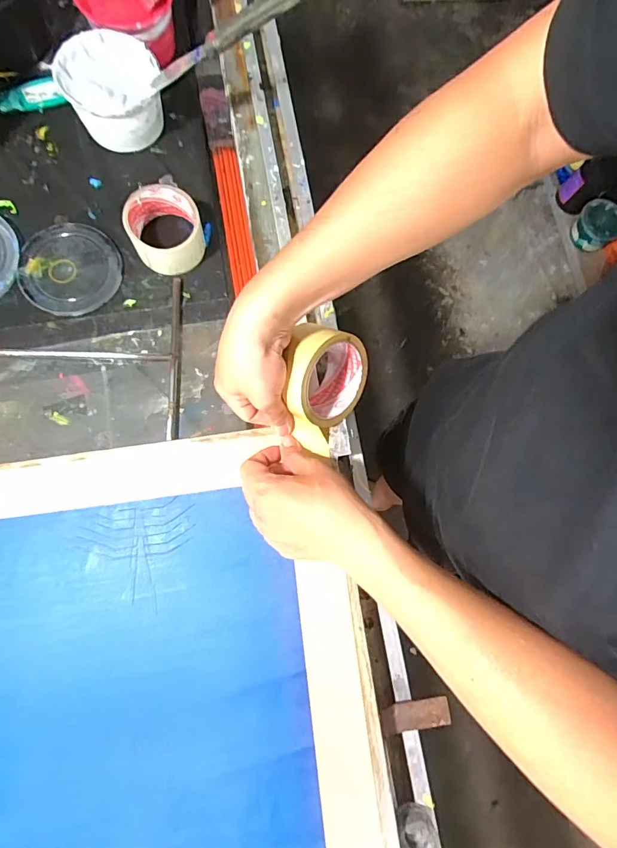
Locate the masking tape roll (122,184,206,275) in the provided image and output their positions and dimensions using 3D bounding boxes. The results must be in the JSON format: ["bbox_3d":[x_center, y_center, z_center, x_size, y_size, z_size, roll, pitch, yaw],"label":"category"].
[{"bbox_3d":[-0.170,-0.232,0.524,0.084,0.048,0.085,1,78,-4],"label":"masking tape roll"}]

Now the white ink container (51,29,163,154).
[{"bbox_3d":[-0.235,-0.402,0.543,0.109,0.080,0.102,0,77,0],"label":"white ink container"}]

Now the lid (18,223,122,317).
[{"bbox_3d":[-0.286,-0.186,0.527,0.112,0.011,0.112,0,77,0],"label":"lid"}]

